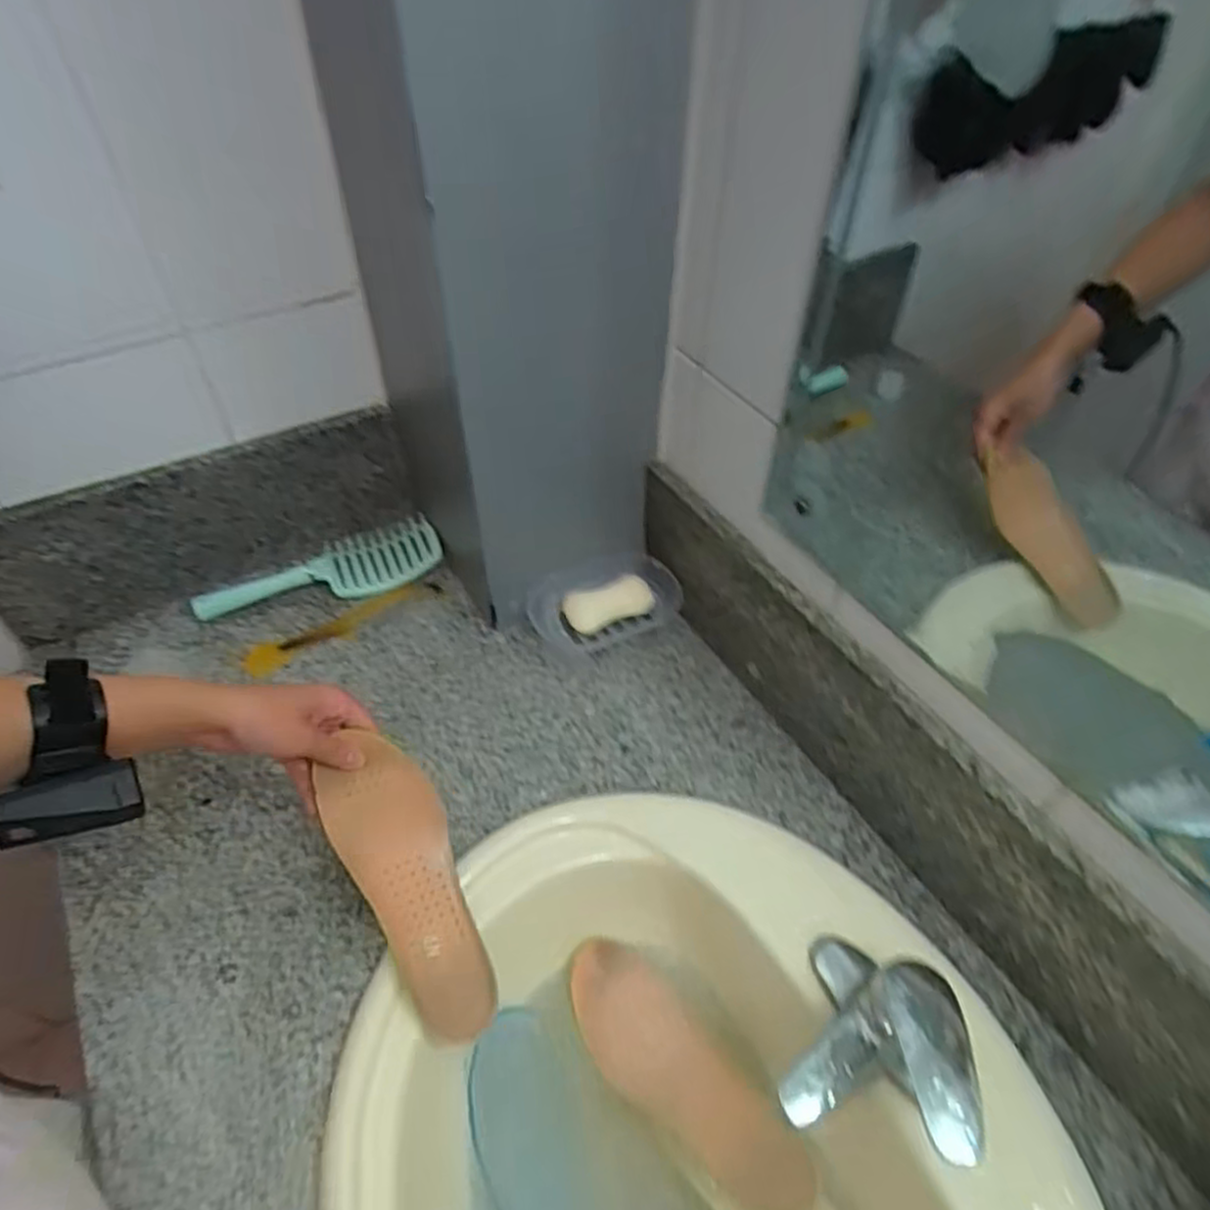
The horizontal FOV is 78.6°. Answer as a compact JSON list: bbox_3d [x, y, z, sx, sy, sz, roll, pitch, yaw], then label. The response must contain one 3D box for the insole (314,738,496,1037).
[{"bbox_3d":[-0.142,0.203,0.540,0.076,0.014,0.217,-22,81,-20],"label":"insole"}]

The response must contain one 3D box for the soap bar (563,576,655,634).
[{"bbox_3d":[0.004,-0.001,0.754,0.090,0.024,0.044,-17,49,3],"label":"soap bar"}]

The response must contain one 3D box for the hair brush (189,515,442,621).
[{"bbox_3d":[-0.304,-0.035,0.799,0.251,0.032,0.081,-16,50,-15],"label":"hair brush"}]

